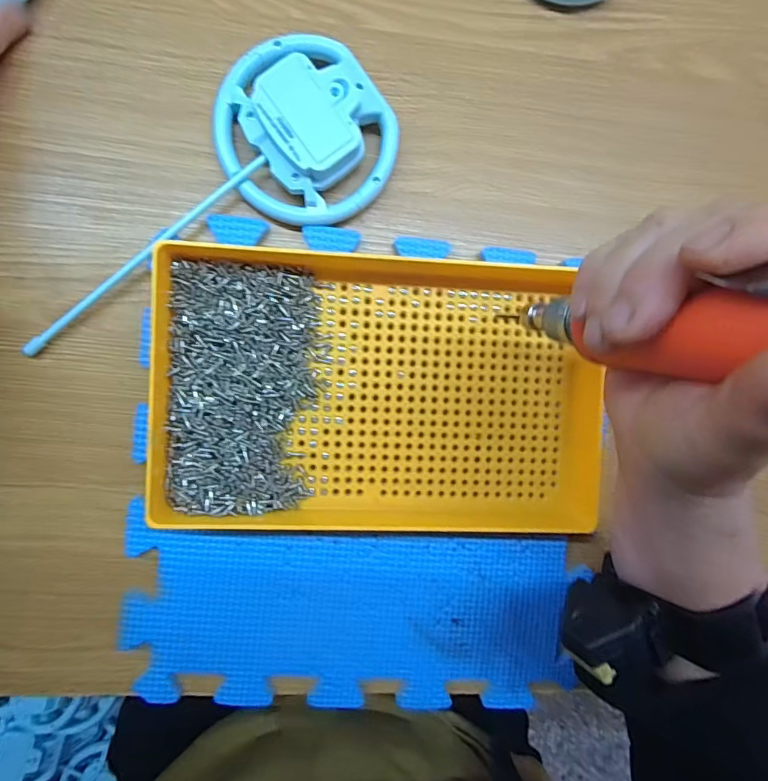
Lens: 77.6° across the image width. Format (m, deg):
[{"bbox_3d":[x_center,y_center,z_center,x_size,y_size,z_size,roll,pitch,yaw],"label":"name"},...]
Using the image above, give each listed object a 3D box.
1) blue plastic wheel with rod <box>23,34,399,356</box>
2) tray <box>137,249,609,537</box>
[{"bbox_3d":[-0.106,-0.116,0.266,0.236,0.031,0.103,-29,95,-5],"label":"blue plastic wheel with rod"},{"bbox_3d":[0.007,0.002,0.273,0.251,0.033,0.158,3,92,-7],"label":"tray"}]

